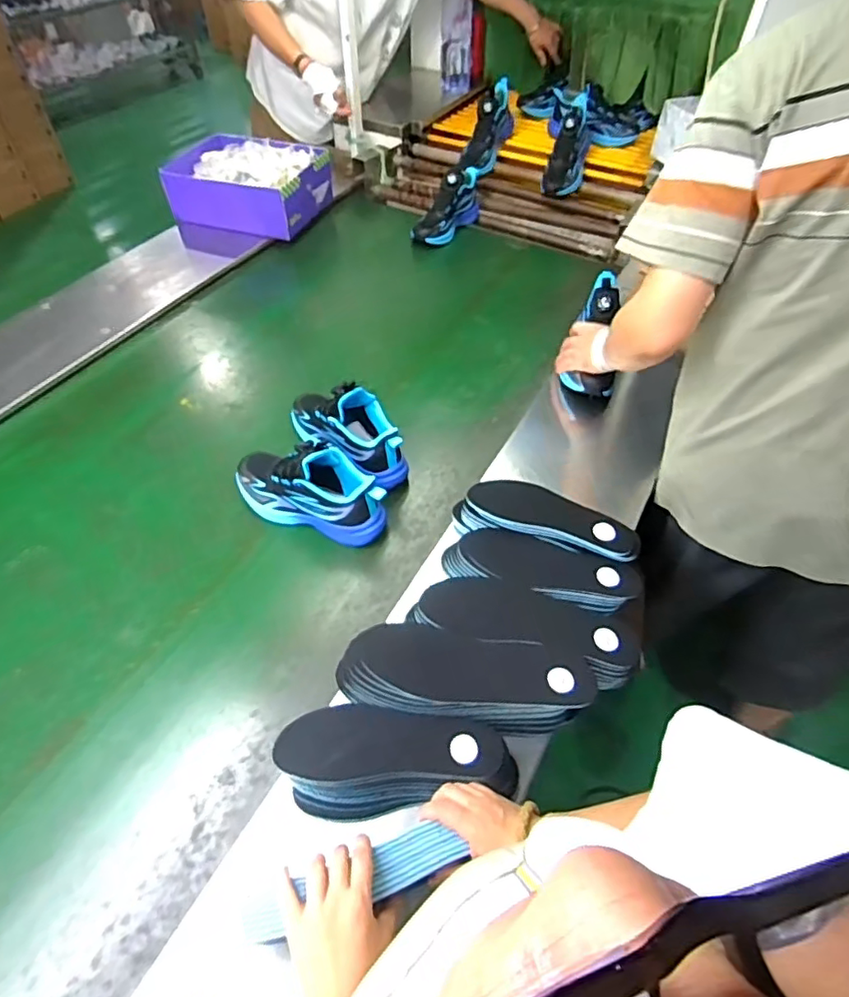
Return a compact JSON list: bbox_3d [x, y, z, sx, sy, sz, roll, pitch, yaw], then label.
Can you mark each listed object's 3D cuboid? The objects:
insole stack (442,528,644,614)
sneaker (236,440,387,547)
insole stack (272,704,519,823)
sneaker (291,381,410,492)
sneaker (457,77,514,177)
[{"bbox_3d":[0.153,0.094,0.768,0.250,0.046,0.083,14,52,11],"label":"insole stack"},{"bbox_3d":[-0.171,-0.019,0.850,0.238,0.124,0.091,17,53,13],"label":"sneaker"},{"bbox_3d":[-0.029,0.272,0.617,0.245,0.041,0.103,-3,51,-2],"label":"insole stack"},{"bbox_3d":[-0.122,-0.119,0.927,0.246,0.139,0.091,33,58,24],"label":"sneaker"},{"bbox_3d":[0.170,-1.001,1.571,0.091,0.136,0.297,20,79,13],"label":"sneaker"}]

